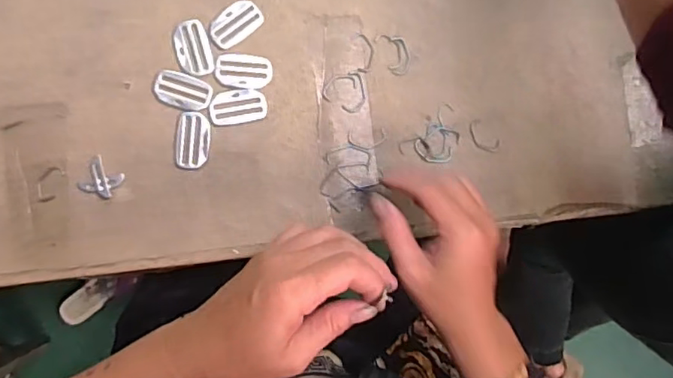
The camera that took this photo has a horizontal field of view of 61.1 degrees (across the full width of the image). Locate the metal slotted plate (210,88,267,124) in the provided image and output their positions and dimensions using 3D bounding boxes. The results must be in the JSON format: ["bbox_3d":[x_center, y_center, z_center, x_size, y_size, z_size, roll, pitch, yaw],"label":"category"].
[{"bbox_3d":[-0.080,-0.067,0.464,0.045,0.004,0.027,-9,88,-6],"label":"metal slotted plate"}]

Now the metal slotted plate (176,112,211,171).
[{"bbox_3d":[-0.115,-0.039,0.457,0.026,0.004,0.046,4,87,-5],"label":"metal slotted plate"}]

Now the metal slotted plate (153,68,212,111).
[{"bbox_3d":[-0.123,-0.079,0.458,0.045,0.004,0.028,19,86,-4],"label":"metal slotted plate"}]

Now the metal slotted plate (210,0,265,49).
[{"bbox_3d":[-0.083,-0.137,0.469,0.046,0.004,0.028,-36,91,-6],"label":"metal slotted plate"}]

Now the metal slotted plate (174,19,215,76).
[{"bbox_3d":[-0.116,-0.115,0.464,0.027,0.004,0.046,-17,89,-6],"label":"metal slotted plate"}]

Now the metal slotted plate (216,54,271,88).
[{"bbox_3d":[-0.076,-0.096,0.467,0.046,0.004,0.028,6,87,-5],"label":"metal slotted plate"}]

